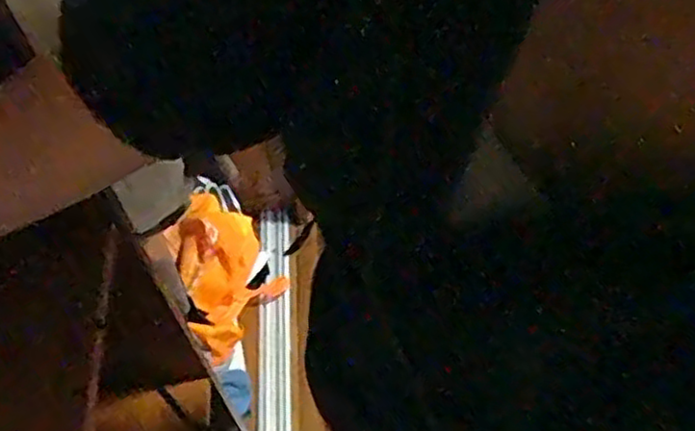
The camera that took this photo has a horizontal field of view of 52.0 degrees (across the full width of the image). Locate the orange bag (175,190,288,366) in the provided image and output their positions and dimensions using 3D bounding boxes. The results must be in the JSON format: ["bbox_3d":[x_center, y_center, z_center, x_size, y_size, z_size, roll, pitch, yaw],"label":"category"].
[{"bbox_3d":[-0.240,0.116,1.333,0.140,0.284,0.206,30,63,18],"label":"orange bag"}]

